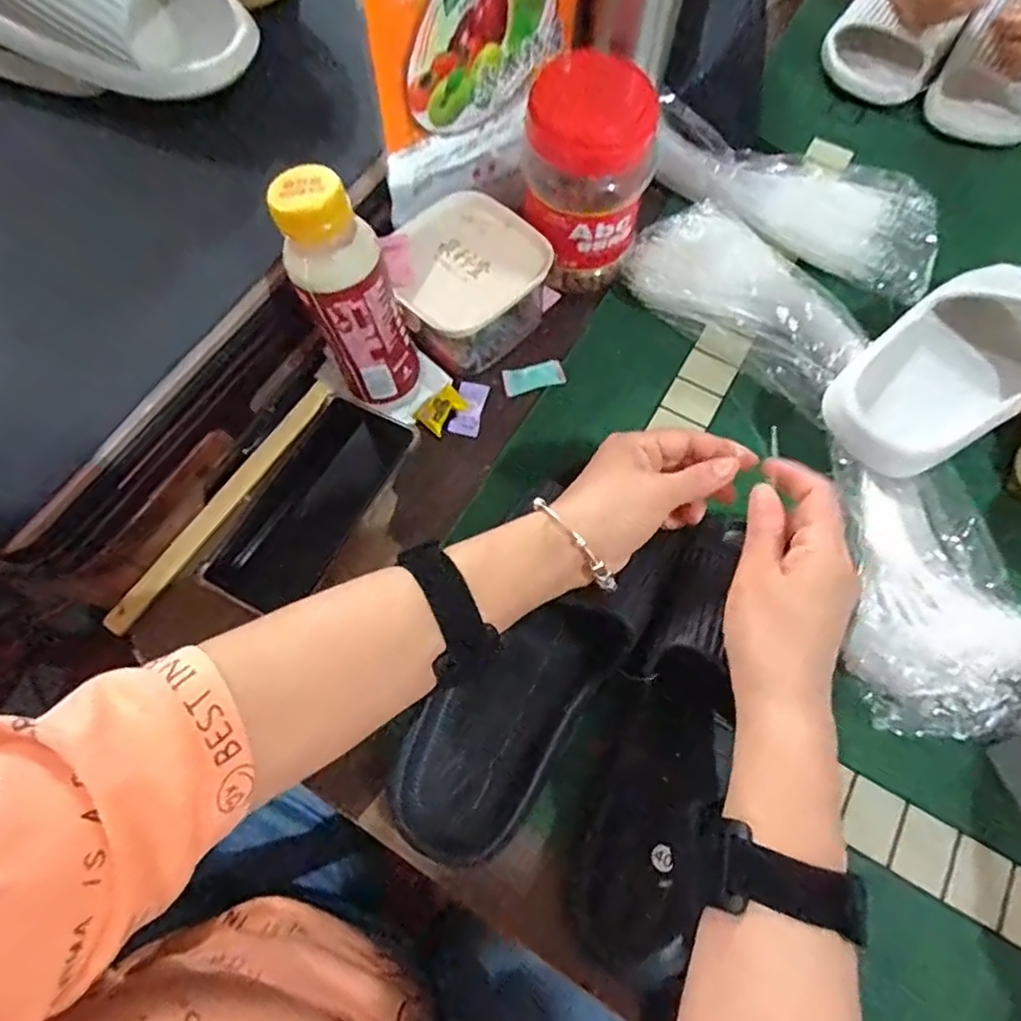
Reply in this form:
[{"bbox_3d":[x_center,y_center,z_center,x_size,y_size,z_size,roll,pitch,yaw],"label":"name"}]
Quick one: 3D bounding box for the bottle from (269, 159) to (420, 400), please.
[{"bbox_3d":[-0.099,-0.132,0.396,0.061,0.154,0.052,-17,69,-7],"label":"bottle"}]

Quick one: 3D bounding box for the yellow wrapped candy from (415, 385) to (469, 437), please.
[{"bbox_3d":[-0.052,-0.077,0.467,0.028,0.010,0.038,37,72,13],"label":"yellow wrapped candy"}]

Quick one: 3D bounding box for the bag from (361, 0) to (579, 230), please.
[{"bbox_3d":[-0.014,-0.288,0.406,0.169,0.178,0.023,-42,75,-17],"label":"bag"}]

